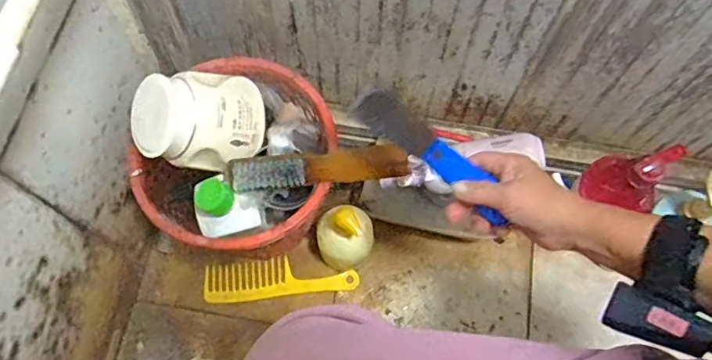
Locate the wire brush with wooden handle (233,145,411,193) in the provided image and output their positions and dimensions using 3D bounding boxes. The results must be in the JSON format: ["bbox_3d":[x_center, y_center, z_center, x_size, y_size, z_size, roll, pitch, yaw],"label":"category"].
[{"bbox_3d":[-0.046,-0.015,0.623,0.208,0.033,0.035,-3,68,-2],"label":"wire brush with wooden handle"}]

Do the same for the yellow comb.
[{"bbox_3d":[-0.119,0.153,0.837,0.236,0.013,0.059,-5,68,-3],"label":"yellow comb"}]

